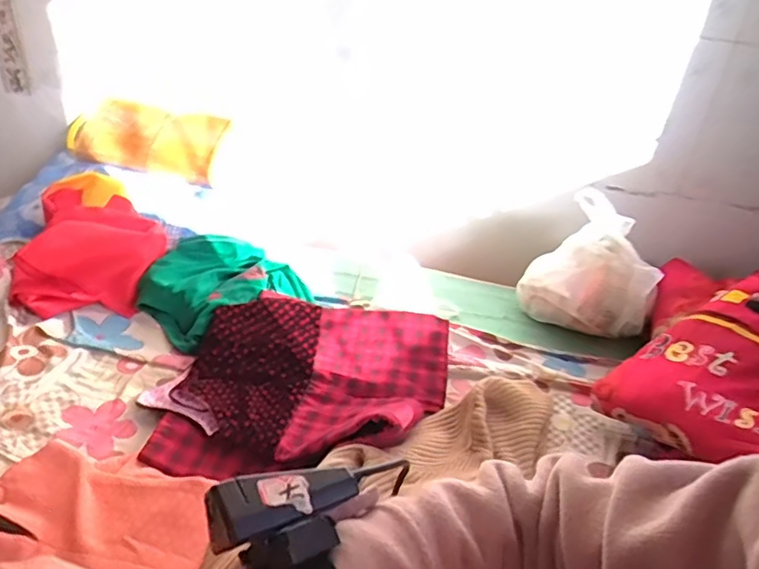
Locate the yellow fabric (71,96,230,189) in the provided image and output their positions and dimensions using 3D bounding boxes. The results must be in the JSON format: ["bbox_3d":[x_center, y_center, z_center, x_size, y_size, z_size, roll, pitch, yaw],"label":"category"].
[{"bbox_3d":[-0.479,-0.310,1.239,0.306,0.115,0.136,10,33,5],"label":"yellow fabric"}]

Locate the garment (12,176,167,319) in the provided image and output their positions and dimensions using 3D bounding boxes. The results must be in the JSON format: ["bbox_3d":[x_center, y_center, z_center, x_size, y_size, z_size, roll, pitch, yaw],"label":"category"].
[{"bbox_3d":[-0.526,-0.073,1.079,0.253,0.149,0.251,-10,37,-25],"label":"garment"}]

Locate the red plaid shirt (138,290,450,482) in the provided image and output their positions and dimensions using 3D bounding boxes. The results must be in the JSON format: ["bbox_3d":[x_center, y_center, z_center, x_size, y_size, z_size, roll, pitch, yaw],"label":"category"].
[{"bbox_3d":[-0.103,0.150,0.901,0.409,0.091,0.336,8,33,1],"label":"red plaid shirt"}]

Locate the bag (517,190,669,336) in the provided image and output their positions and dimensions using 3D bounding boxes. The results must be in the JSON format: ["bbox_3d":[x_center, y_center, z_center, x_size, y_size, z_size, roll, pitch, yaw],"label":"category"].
[{"bbox_3d":[0.385,-0.019,1.068,0.207,0.262,0.151,2,33,-8],"label":"bag"}]

